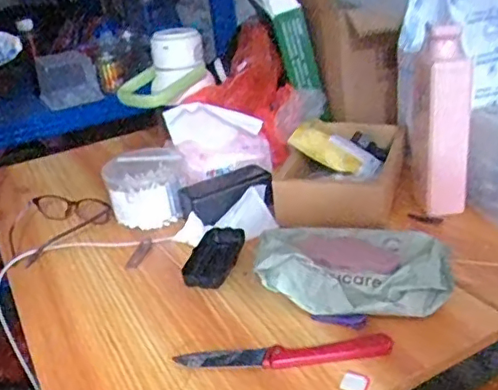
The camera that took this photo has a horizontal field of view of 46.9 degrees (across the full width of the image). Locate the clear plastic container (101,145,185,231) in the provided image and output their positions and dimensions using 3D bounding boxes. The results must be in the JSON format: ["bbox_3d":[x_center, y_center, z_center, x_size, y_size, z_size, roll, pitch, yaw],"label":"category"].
[{"bbox_3d":[-0.148,-0.011,0.833,0.108,0.091,0.081,-9,26,-5],"label":"clear plastic container"}]

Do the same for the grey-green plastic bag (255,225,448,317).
[{"bbox_3d":[0.113,0.075,0.630,0.200,0.060,0.128,1,27,16],"label":"grey-green plastic bag"}]

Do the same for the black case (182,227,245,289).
[{"bbox_3d":[-0.042,0.076,0.700,0.047,0.032,0.110,1,27,17],"label":"black case"}]

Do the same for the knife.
[{"bbox_3d":[0.032,0.152,0.550,0.204,0.010,0.028,-6,26,3],"label":"knife"}]

